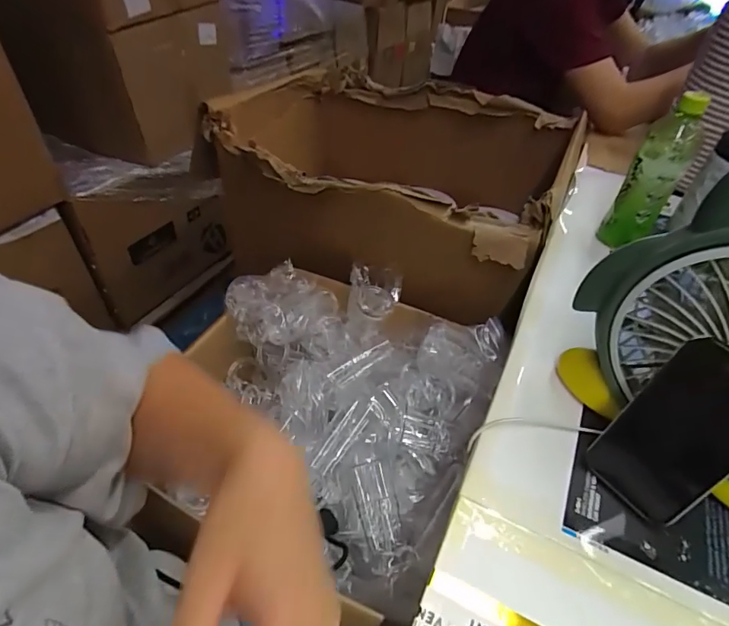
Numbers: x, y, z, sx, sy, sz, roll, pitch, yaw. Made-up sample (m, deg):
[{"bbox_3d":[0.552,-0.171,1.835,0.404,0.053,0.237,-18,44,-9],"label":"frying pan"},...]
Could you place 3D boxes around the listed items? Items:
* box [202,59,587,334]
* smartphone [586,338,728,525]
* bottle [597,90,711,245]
[{"bbox_3d":[0.049,-0.268,0.898,0.633,0.275,0.504,22,47,17],"label":"box"},{"bbox_3d":[0.240,0.093,0.340,0.006,0.147,0.075,-12,45,-40],"label":"smartphone"},{"bbox_3d":[0.380,-0.179,0.591,0.060,0.202,0.059,29,49,23],"label":"bottle"}]

